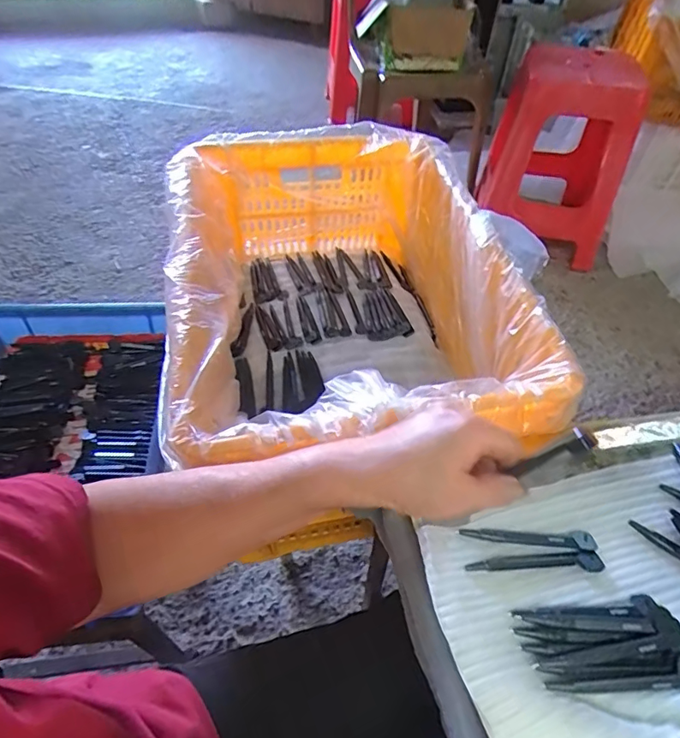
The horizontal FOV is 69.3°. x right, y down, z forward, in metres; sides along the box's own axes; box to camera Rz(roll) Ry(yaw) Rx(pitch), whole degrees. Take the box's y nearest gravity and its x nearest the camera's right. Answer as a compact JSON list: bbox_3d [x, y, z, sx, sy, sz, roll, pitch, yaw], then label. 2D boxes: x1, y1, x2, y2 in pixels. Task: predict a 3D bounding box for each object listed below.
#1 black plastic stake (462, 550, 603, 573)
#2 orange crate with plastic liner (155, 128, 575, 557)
[{"bbox_3d":[0.137,0.135,0.346,0.097,0.005,0.015,1,49,-2],"label":"black plastic stake"},{"bbox_3d":[-0.008,-0.065,0.624,0.343,0.255,0.482,-7,50,-9],"label":"orange crate with plastic liner"}]

